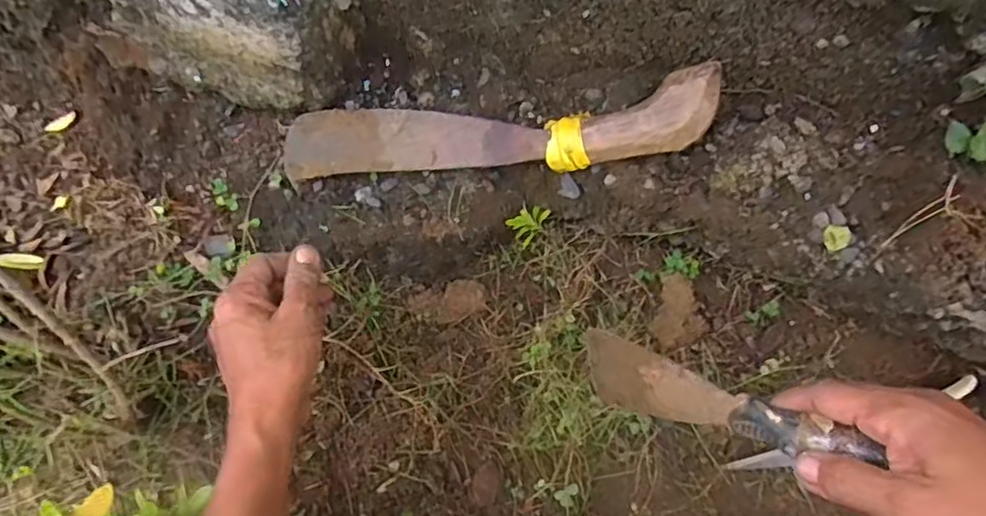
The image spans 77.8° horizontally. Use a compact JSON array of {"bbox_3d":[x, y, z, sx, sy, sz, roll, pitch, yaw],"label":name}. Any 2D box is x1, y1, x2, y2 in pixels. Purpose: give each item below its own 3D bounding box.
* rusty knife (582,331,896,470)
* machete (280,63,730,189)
[{"bbox_3d":[0.130,0.082,0.363,0.160,0.060,0.022,14,40,39],"label":"rusty knife"},{"bbox_3d":[-0.014,-0.087,0.440,0.329,0.032,0.052,1,71,26],"label":"machete"}]

